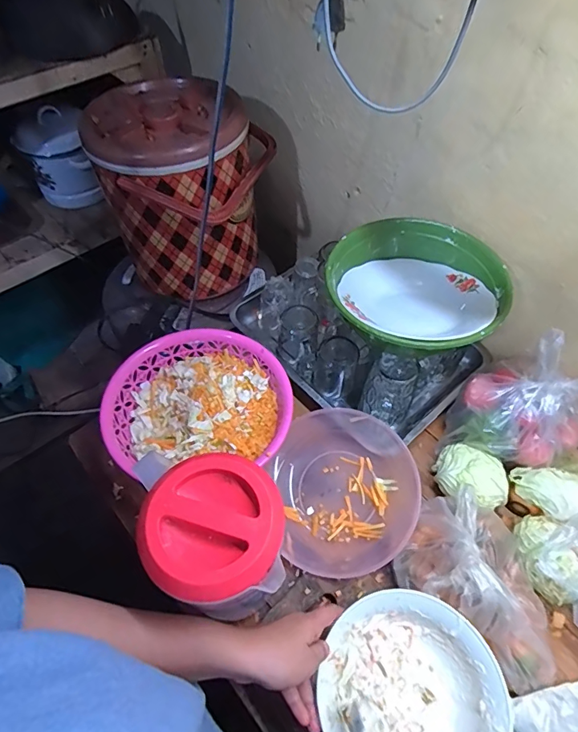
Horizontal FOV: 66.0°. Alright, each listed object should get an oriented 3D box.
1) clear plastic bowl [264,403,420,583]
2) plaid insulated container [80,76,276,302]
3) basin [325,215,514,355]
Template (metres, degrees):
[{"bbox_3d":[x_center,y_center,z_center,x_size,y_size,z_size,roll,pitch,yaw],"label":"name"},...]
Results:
[{"bbox_3d":[0.069,0.172,0.615,0.201,0.069,0.212,27,59,16],"label":"clear plastic bowl"},{"bbox_3d":[-0.192,-0.321,0.846,0.273,0.305,0.288,-11,57,-9],"label":"plaid insulated container"},{"bbox_3d":[0.172,-0.108,0.625,0.228,0.060,0.235,1,56,-1],"label":"basin"}]

